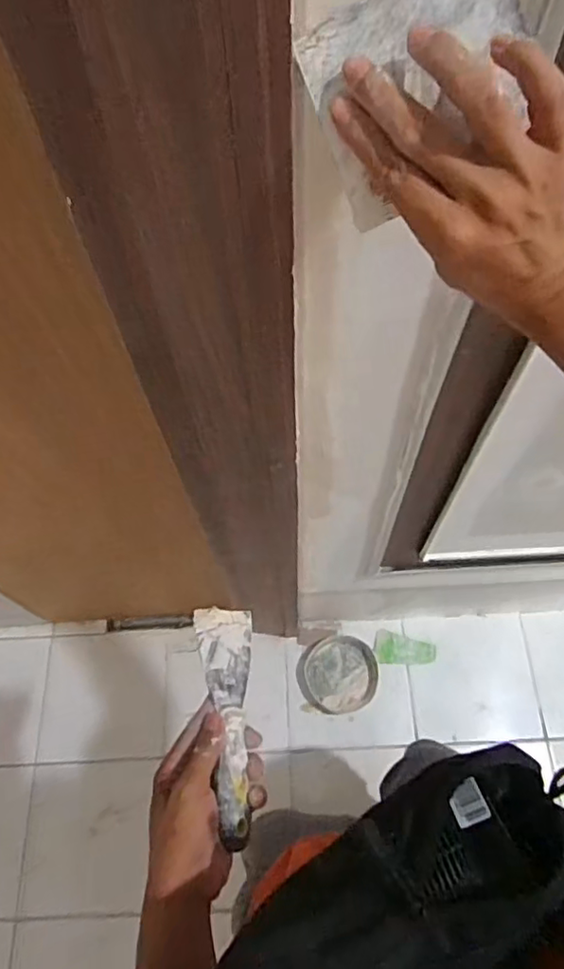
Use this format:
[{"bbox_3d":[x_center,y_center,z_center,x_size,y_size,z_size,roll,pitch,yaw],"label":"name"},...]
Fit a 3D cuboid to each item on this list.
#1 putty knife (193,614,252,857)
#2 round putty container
[{"bbox_3d":[-0.049,0.205,0.530,0.057,0.022,0.183,10,60,-31],"label":"putty knife"},{"bbox_3d":[0.141,0.479,1.502,0.196,0.033,0.178,-10,66,-3],"label":"round putty container"}]

